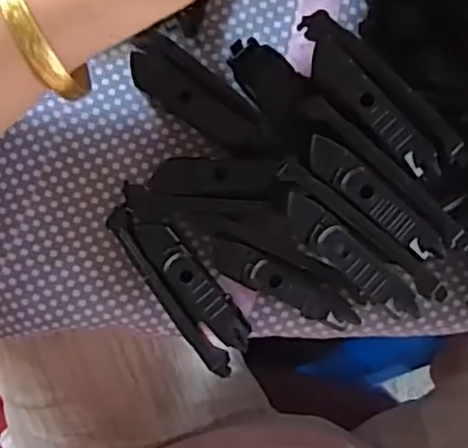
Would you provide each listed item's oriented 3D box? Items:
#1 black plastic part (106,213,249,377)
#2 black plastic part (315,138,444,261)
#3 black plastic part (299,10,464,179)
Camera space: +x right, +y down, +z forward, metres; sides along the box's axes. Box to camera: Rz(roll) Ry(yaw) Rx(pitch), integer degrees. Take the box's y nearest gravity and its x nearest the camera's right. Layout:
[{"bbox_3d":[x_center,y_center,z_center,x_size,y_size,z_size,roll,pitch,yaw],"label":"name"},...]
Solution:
[{"bbox_3d":[-0.021,0.024,0.279,0.023,0.020,0.077,-38,87,1],"label":"black plastic part"},{"bbox_3d":[0.053,-0.010,0.251,0.061,0.004,0.012,40,90,3],"label":"black plastic part"},{"bbox_3d":[0.051,-0.048,0.253,0.022,0.011,0.077,-44,87,1],"label":"black plastic part"}]

